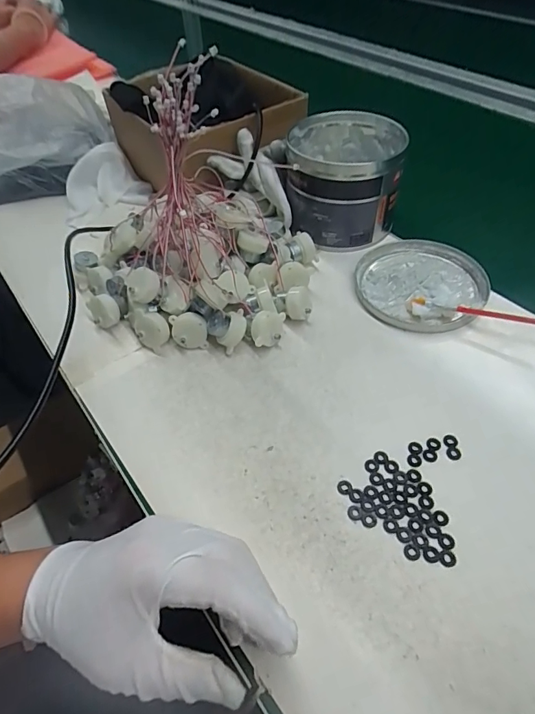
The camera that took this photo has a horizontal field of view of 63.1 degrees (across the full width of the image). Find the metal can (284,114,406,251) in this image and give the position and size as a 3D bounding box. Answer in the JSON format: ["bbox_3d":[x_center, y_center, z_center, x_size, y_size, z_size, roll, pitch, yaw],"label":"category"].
[{"bbox_3d":[0.085,-0.202,0.503,0.117,0.101,0.126,-1,49,1],"label":"metal can"}]

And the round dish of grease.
[{"bbox_3d":[0.159,-0.079,0.453,0.126,0.016,0.131,-1,49,1],"label":"round dish of grease"}]

